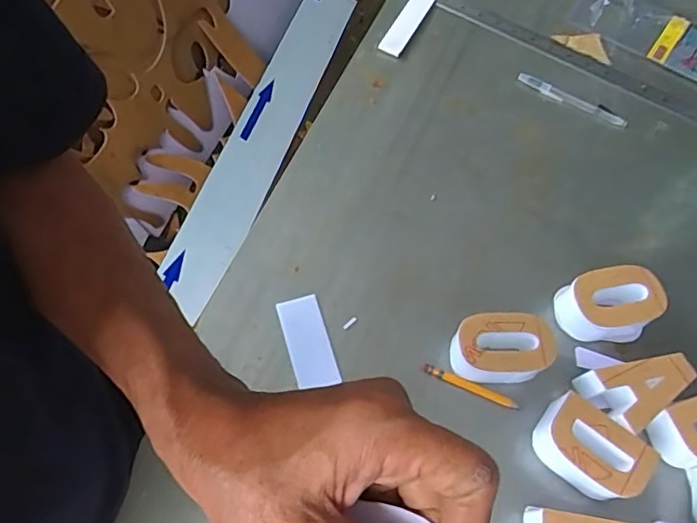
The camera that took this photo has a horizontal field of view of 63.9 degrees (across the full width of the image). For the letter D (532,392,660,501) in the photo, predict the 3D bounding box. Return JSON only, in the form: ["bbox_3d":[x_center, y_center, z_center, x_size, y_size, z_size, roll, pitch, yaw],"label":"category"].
[{"bbox_3d":[0.201,0.159,0.468,0.083,0.047,0.052,35,66,14],"label":"letter D"}]

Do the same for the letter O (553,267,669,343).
[{"bbox_3d":[0.248,0.041,0.529,0.081,0.048,0.056,-5,63,-6],"label":"letter O"}]

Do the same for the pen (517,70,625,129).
[{"bbox_3d":[0.271,-0.198,0.678,0.138,0.009,0.016,28,64,11],"label":"pen"}]

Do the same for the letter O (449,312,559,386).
[{"bbox_3d":[0.138,0.080,0.503,0.087,0.042,0.057,3,64,-4],"label":"letter O"}]

